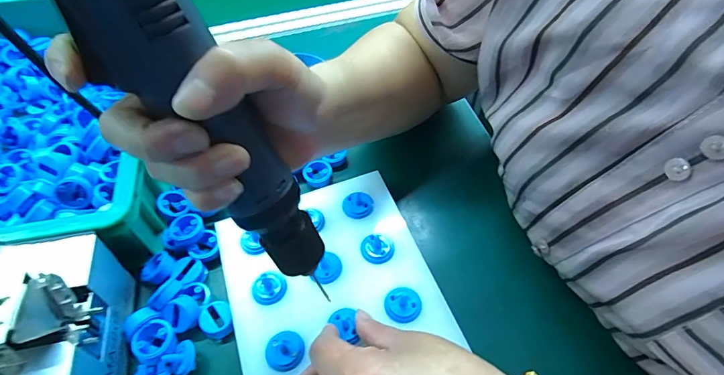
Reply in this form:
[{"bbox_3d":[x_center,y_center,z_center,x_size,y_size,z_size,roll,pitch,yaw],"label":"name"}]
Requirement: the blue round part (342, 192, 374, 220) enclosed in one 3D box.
[{"bbox_3d":[-0.004,0.015,0.343,0.025,0.008,0.023,-5,53,-3],"label":"blue round part"}]

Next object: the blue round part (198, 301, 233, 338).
[{"bbox_3d":[-0.111,0.101,0.308,0.024,0.011,0.025,-1,53,1],"label":"blue round part"}]

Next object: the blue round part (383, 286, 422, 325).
[{"bbox_3d":[0.030,0.085,0.293,0.025,0.007,0.025,-1,53,1],"label":"blue round part"}]

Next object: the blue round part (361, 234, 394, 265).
[{"bbox_3d":[0.013,0.048,0.320,0.026,0.007,0.024,-1,53,1],"label":"blue round part"}]

